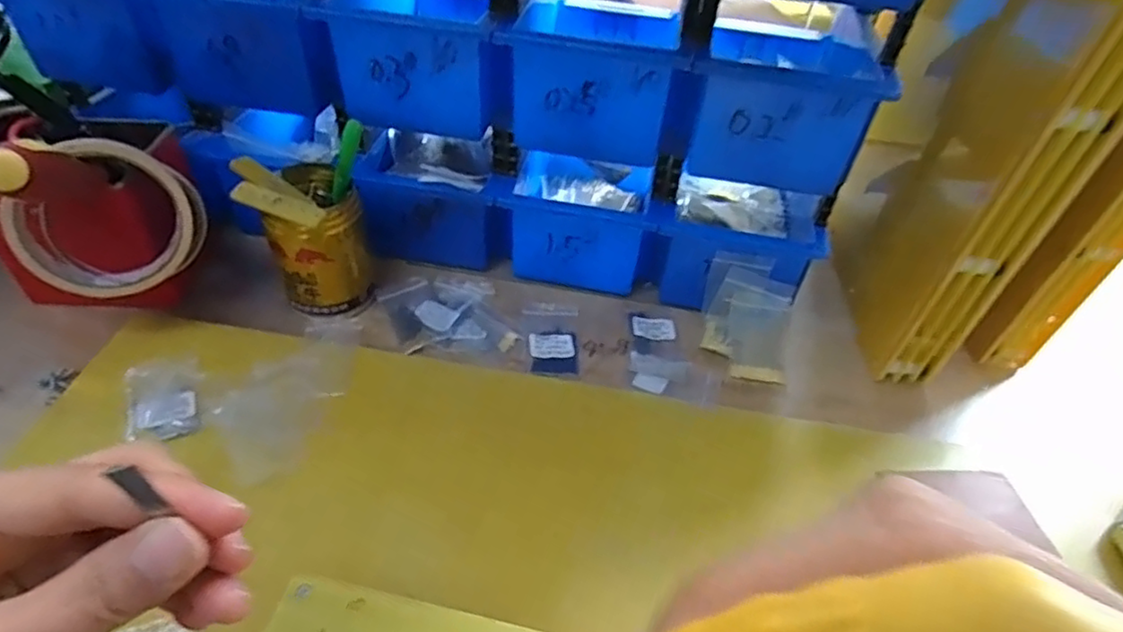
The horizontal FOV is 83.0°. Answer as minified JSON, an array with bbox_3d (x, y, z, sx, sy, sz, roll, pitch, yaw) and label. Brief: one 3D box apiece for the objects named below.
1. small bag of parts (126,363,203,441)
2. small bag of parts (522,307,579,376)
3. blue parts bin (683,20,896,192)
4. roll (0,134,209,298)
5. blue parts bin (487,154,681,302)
[{"bbox_3d":[-0.239,0.050,0.383,0.040,0.004,0.058,-15,49,-19],"label":"small bag of parts"},{"bbox_3d":[-0.007,0.016,0.449,0.038,0.005,0.062,3,45,-2],"label":"small bag of parts"},{"bbox_3d":[0.140,-0.162,0.432,0.113,0.074,0.162,7,45,1],"label":"blue parts bin"},{"bbox_3d":[-0.262,-0.053,0.376,0.030,0.100,0.091,19,82,41],"label":"roll"},{"bbox_3d":[0.022,-0.097,0.508,0.126,0.076,0.150,9,45,4],"label":"blue parts bin"}]

